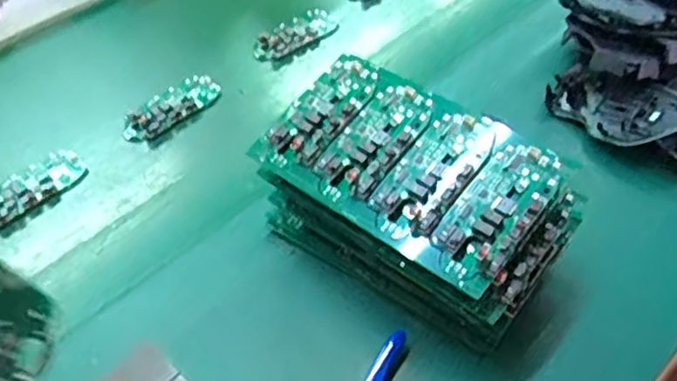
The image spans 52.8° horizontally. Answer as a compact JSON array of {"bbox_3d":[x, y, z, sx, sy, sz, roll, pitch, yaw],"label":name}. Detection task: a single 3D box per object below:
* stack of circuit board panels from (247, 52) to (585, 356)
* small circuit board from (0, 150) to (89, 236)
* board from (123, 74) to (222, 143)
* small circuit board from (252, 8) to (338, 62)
[{"bbox_3d":[0.047,0.010,0.473,0.203,0.105,0.120,28,53,29],"label":"stack of circuit board panels"},{"bbox_3d":[-0.264,0.002,0.587,0.048,0.018,0.100,28,53,29],"label":"small circuit board"},{"bbox_3d":[-0.158,-0.077,0.651,0.048,0.012,0.099,27,53,28],"label":"board"},{"bbox_3d":[-0.044,-0.166,0.725,0.100,0.019,0.045,-35,51,-27],"label":"small circuit board"}]

